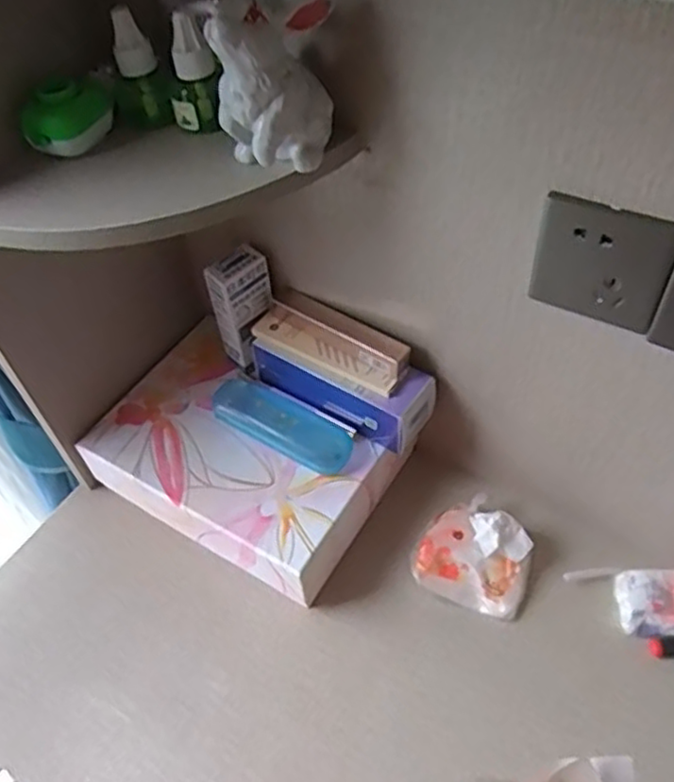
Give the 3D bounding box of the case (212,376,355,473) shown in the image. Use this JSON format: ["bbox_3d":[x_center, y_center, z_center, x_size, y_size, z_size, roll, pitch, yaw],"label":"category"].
[{"bbox_3d":[-0.054,0.028,0.648,0.148,0.034,0.044,23,56,22],"label":"case"}]

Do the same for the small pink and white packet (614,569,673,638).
[{"bbox_3d":[0.285,0.184,0.589,0.077,0.030,0.054,-2,50,3],"label":"small pink and white packet"}]

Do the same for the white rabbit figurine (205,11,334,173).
[{"bbox_3d":[-0.039,-0.186,0.427,0.070,0.102,0.042,-9,50,-3],"label":"white rabbit figurine"}]

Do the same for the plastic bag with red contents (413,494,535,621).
[{"bbox_3d":[0.128,0.147,0.629,0.099,0.049,0.096,17,54,18],"label":"plastic bag with red contents"}]

